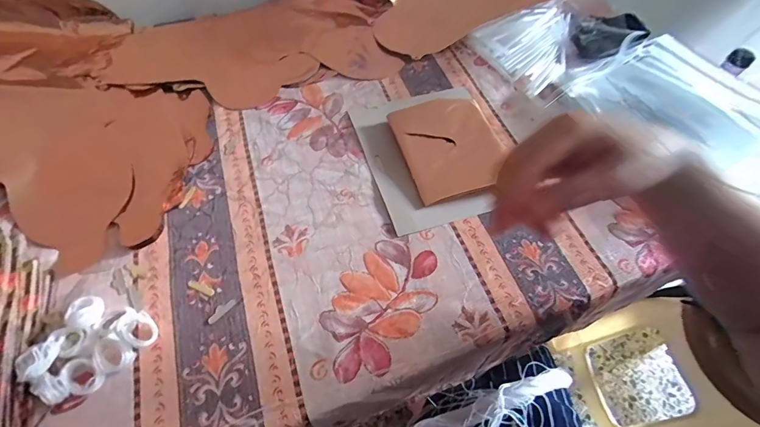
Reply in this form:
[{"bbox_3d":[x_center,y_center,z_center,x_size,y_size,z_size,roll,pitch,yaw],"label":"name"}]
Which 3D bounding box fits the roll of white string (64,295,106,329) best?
[{"bbox_3d":[-0.261,0.087,0.336,0.027,0.019,0.028,1,60,-1],"label":"roll of white string"}]

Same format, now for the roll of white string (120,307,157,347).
[{"bbox_3d":[-0.208,0.098,0.327,0.035,0.023,0.024,23,62,11],"label":"roll of white string"}]

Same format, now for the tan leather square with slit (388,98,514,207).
[{"bbox_3d":[0.087,-0.083,0.455,0.123,0.019,0.138,-16,62,-11],"label":"tan leather square with slit"}]

